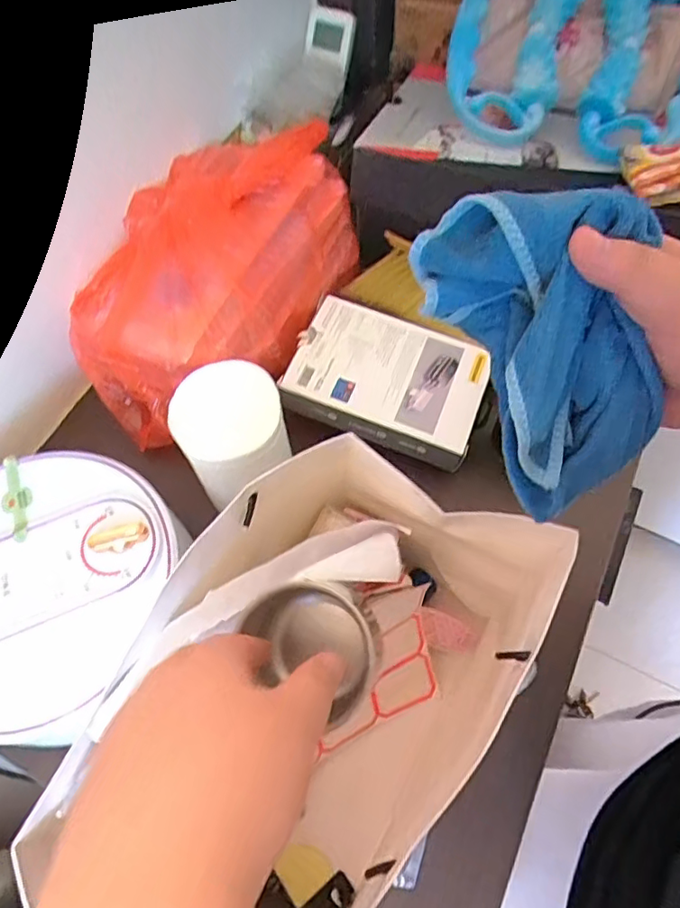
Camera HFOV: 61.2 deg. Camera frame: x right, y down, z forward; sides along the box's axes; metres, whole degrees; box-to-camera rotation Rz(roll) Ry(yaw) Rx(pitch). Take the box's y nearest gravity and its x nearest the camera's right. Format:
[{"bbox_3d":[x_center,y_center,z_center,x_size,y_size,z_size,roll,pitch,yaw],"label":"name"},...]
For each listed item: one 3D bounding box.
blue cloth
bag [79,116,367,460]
[{"bbox_3d":[0.090,-0.049,0.248,0.077,0.101,0.109,-29,65,-12],"label":"blue cloth"},{"bbox_3d":[-0.109,-0.172,0.529,0.178,0.132,0.302,22,66,13],"label":"bag"}]

